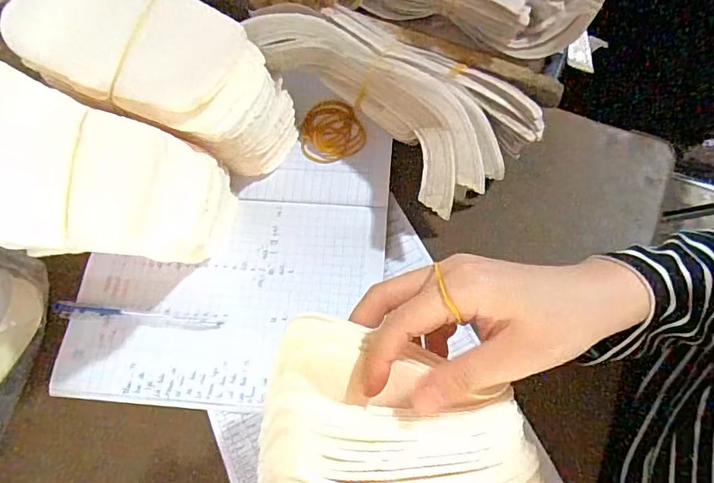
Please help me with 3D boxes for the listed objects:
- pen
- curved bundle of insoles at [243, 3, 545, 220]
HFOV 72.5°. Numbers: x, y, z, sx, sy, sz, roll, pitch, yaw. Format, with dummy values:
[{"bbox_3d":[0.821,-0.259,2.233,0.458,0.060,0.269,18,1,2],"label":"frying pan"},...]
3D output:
[{"bbox_3d":[-0.178,0.061,0.393,0.137,0.007,0.012,5,68,5],"label":"pen"},{"bbox_3d":[0.032,-0.124,0.417,0.228,0.092,0.126,38,74,16],"label":"curved bundle of insoles"}]

